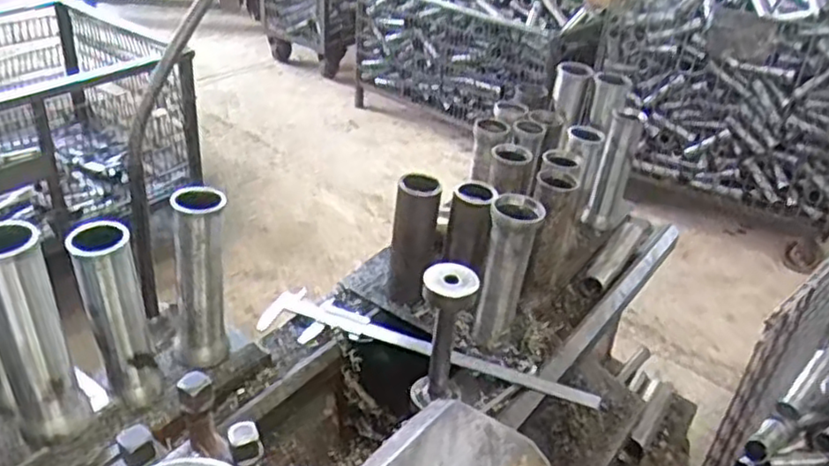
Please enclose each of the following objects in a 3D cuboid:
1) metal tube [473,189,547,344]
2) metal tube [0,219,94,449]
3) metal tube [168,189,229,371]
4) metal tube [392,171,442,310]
[{"bbox_3d":[0.108,0.046,0.826,0.056,0.173,0.049,12,33,11],"label":"metal tube"},{"bbox_3d":[-0.303,0.079,0.555,0.053,0.183,0.057,-23,42,-37],"label":"metal tube"},{"bbox_3d":[-0.222,0.049,0.732,0.056,0.189,0.053,2,33,-6],"label":"metal tube"},{"bbox_3d":[-0.001,0.012,0.873,0.053,0.172,0.045,4,33,-2],"label":"metal tube"}]

